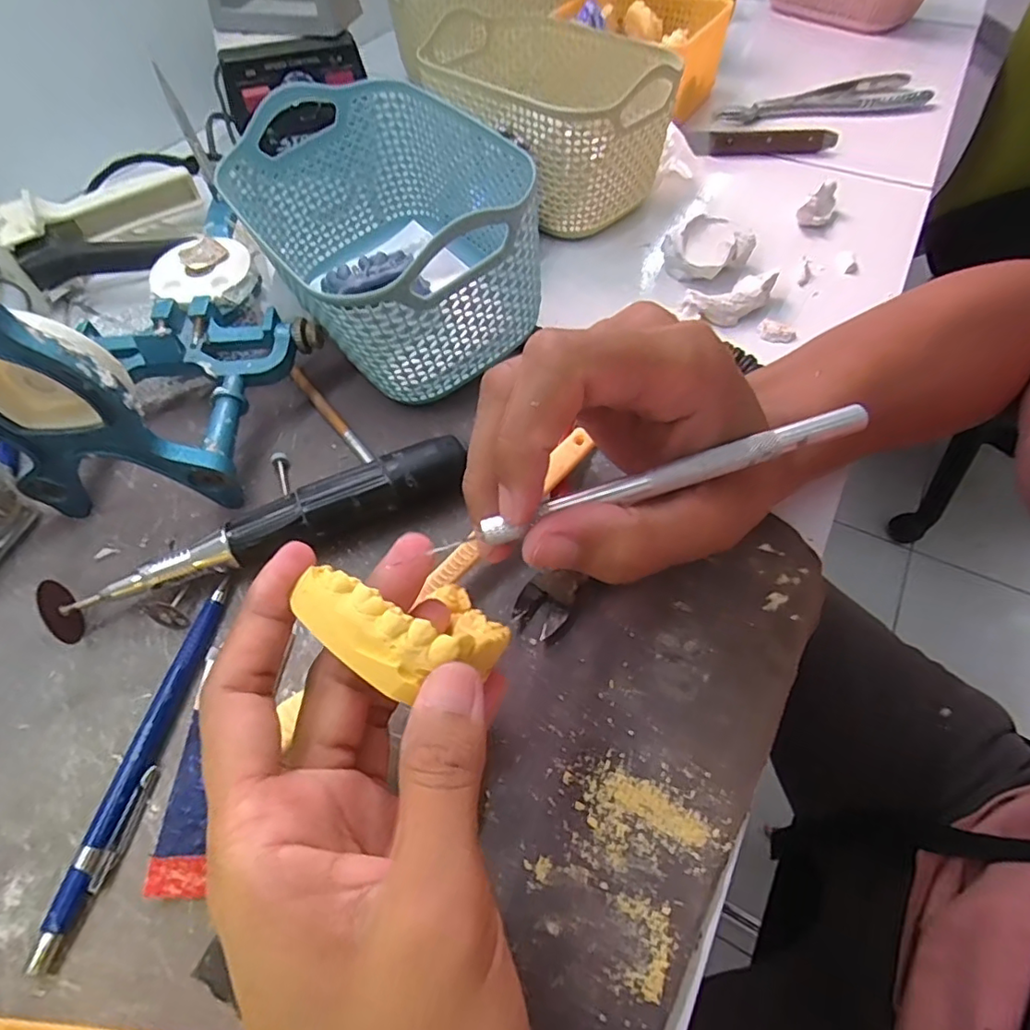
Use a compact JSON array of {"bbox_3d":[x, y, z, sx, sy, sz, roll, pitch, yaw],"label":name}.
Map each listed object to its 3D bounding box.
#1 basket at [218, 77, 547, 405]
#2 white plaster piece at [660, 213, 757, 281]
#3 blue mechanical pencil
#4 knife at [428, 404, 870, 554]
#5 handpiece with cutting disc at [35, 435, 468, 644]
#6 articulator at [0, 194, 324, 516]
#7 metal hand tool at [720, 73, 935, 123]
[{"bbox_3d":[-0.067,-0.145,0.308,0.116,0.097,0.173,-32,61,-20],"label":"basket"},{"bbox_3d":[0.124,-0.172,0.367,0.049,0.033,0.040,-33,61,-20],"label":"white plaster piece"},{"bbox_3d":[-0.131,0.083,0.205,0.011,0.010,0.128,5,56,4],"label":"blue mechanical pencil"},{"bbox_3d":[0.041,-0.010,0.160,0.123,0.006,0.007,-17,57,-5],"label":"knife"},{"bbox_3d":[-0.103,0.010,0.244,0.174,0.030,0.023,-21,58,-13],"label":"handpiece with cutting disc"},{"bbox_3d":[-0.172,-0.106,0.254,0.118,0.144,0.167,-11,56,-7],"label":"articulator"},{"bbox_3d":[0.281,-0.382,0.521,0.202,0.017,0.055,-9,56,-6],"label":"metal hand tool"}]

